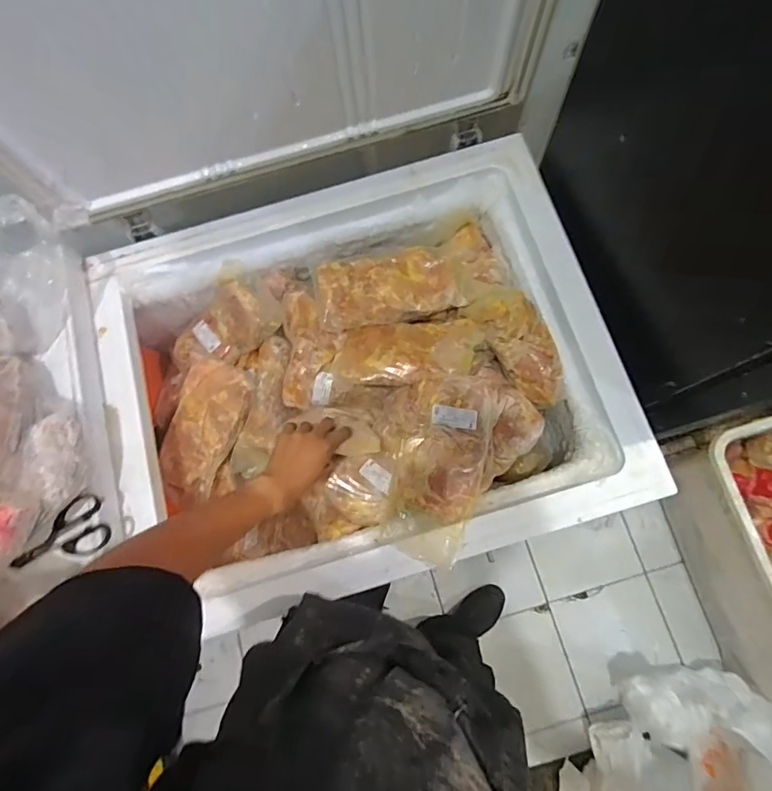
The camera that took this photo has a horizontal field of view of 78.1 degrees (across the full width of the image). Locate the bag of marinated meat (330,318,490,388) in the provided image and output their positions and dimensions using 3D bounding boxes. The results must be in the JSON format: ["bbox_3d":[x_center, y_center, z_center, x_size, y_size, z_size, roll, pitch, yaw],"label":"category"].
[{"bbox_3d":[0.038,-0.075,0.840,0.267,0.055,0.125,-6,78,0],"label":"bag of marinated meat"}]

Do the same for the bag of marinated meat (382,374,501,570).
[{"bbox_3d":[0.091,0.112,0.756,0.145,0.090,0.282,12,78,3],"label":"bag of marinated meat"}]

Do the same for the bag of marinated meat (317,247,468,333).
[{"bbox_3d":[0.006,-0.196,0.853,0.249,0.039,0.121,-13,78,-2],"label":"bag of marinated meat"}]

